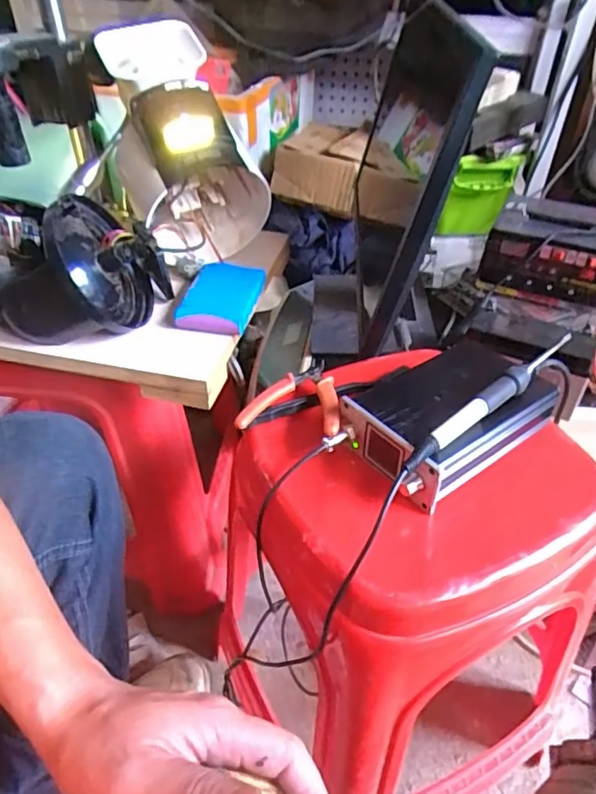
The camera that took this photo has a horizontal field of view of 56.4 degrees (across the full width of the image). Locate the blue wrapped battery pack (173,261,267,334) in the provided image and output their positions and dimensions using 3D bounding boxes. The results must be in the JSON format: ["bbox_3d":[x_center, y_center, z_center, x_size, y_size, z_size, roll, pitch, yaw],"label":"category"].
[{"bbox_3d":[-0.079,-0.104,0.579,0.071,0.021,0.109,6,40,6],"label":"blue wrapped battery pack"}]

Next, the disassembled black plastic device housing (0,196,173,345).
[{"bbox_3d":[-0.254,-0.128,0.539,0.225,0.095,0.136,13,41,14],"label":"disassembled black plastic device housing"}]

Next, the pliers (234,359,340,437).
[{"bbox_3d":[0.003,-0.002,0.497,0.086,0.025,0.104,11,40,11],"label":"pliers"}]

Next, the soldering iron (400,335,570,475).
[{"bbox_3d":[0.155,0.000,0.439,0.212,0.020,0.015,-27,47,-30],"label":"soldering iron"}]

